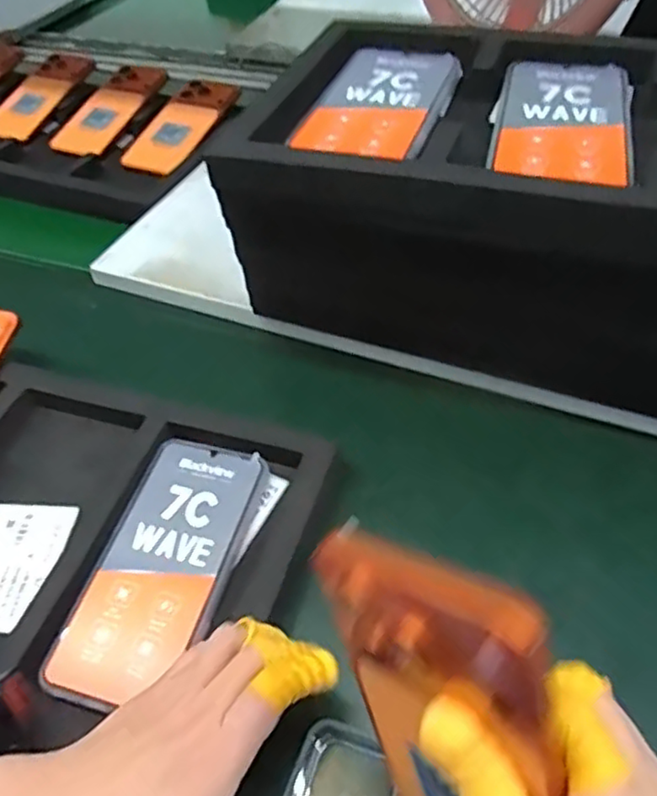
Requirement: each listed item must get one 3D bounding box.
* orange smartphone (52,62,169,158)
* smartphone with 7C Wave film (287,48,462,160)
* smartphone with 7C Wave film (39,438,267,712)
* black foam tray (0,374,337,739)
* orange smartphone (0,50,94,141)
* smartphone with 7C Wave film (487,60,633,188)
[{"bbox_3d":[-0.260,-0.352,0.790,0.088,0.015,0.166,22,67,22],"label":"orange smartphone"},{"bbox_3d":[0.035,-0.195,0.428,0.081,0.008,0.158,13,50,15],"label":"smartphone with 7C Wave film"},{"bbox_3d":[-0.098,0.099,0.388,0.079,0.006,0.163,15,55,17],"label":"smartphone with 7C Wave film"},{"bbox_3d":[-0.258,0.071,0.433,0.483,0.042,0.225,11,50,14],"label":"black foam tray"},{"bbox_3d":[-0.368,-0.382,0.822,0.084,0.018,0.153,28,73,26],"label":"orange smartphone"},{"bbox_3d":[0.145,-0.176,0.402,0.076,0.008,0.146,10,50,13],"label":"smartphone with 7C Wave film"}]

